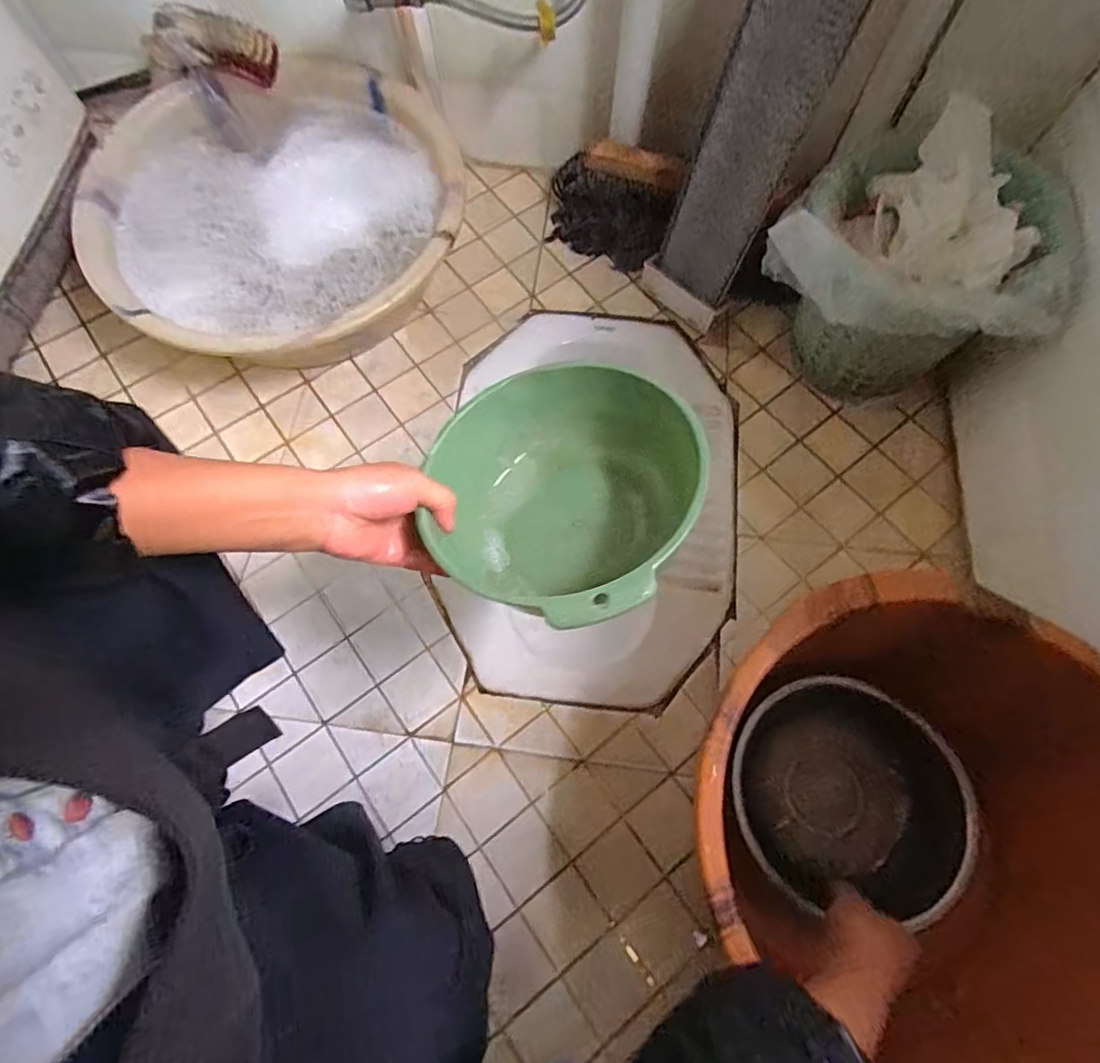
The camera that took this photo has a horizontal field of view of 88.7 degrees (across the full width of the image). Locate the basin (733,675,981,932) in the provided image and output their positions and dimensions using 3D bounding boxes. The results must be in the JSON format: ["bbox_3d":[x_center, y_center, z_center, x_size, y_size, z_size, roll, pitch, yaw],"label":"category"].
[{"bbox_3d":[0.297,0.260,0.573,0.200,0.089,0.213,0,70,-1],"label":"basin"}]

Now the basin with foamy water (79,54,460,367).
[{"bbox_3d":[-0.362,-0.423,0.794,0.463,0.157,0.453,0,70,0],"label":"basin with foamy water"}]

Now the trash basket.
[{"bbox_3d":[0.406,-0.288,0.697,0.259,0.271,0.287,-31,73,-10],"label":"trash basket"}]

